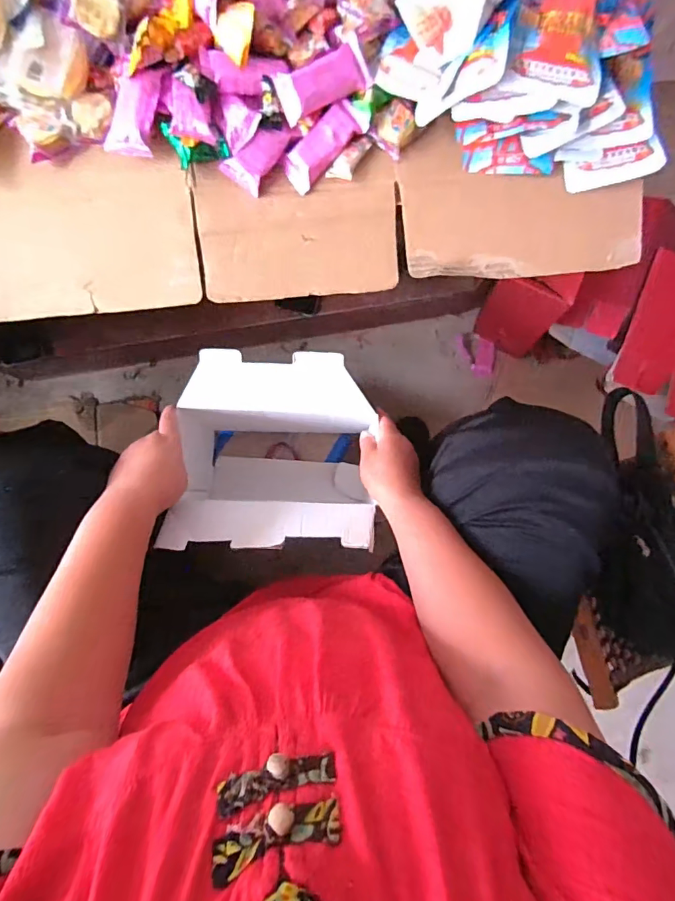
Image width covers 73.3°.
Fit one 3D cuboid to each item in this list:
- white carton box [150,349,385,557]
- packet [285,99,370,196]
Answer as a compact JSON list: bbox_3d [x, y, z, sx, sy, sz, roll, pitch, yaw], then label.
[{"bbox_3d":[-0.100,0.009,0.659,0.277,0.266,0.232,1,83,-1],"label":"white carton box"},{"bbox_3d":[-0.014,-0.329,0.488,0.103,0.018,0.036,-42,86,10],"label":"packet"}]

